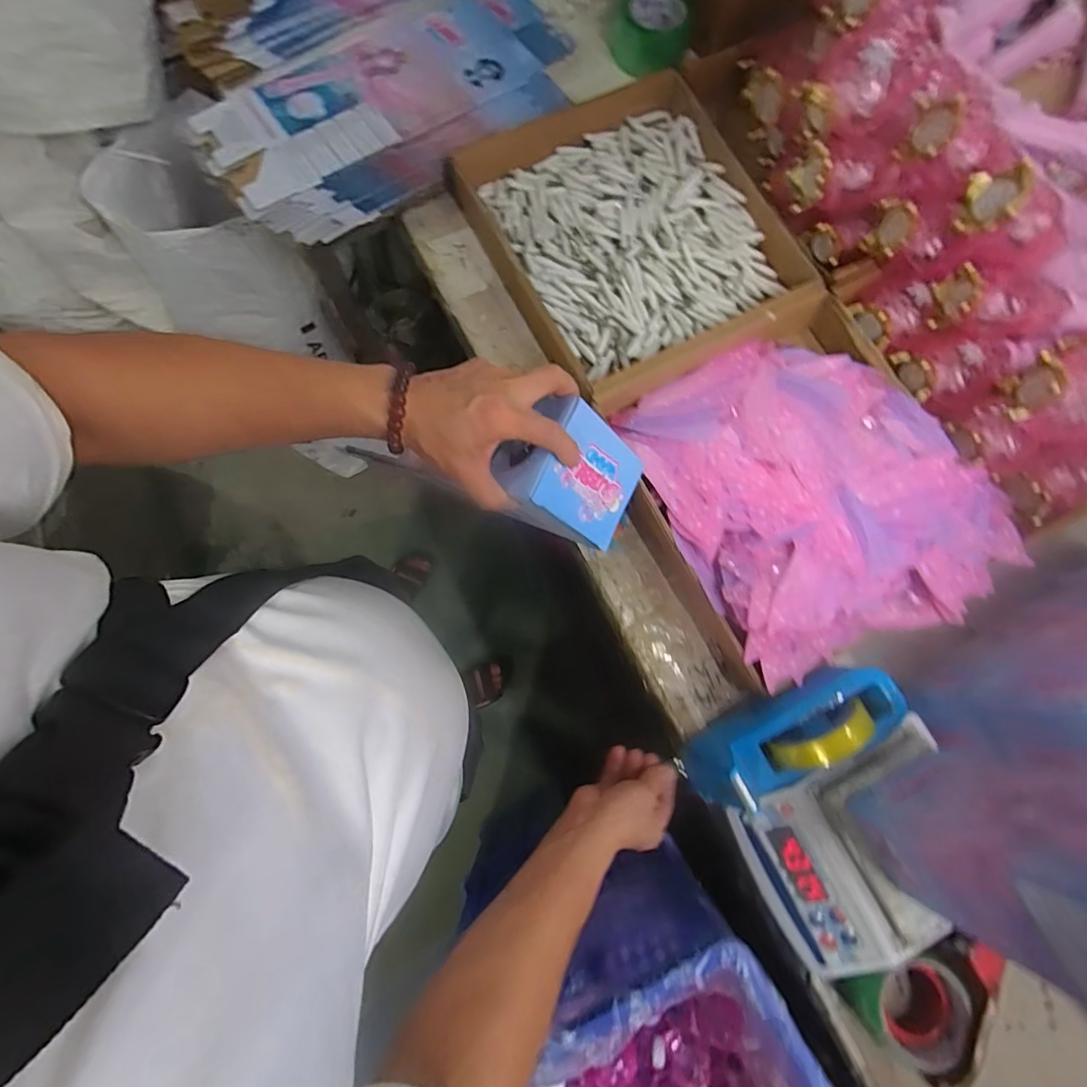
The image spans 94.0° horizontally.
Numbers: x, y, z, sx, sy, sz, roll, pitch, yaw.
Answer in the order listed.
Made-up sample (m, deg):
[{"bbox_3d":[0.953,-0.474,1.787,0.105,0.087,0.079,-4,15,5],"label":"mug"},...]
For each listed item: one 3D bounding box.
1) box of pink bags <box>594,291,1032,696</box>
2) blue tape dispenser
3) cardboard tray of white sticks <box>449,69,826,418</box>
[{"bbox_3d":[0.295,-0.073,0.583,0.360,0.061,0.392,-27,80,-7],"label":"box of pink bags"},{"bbox_3d":[0.245,0.190,0.508,0.205,0.132,0.068,-27,80,-7],"label":"blue tape dispenser"},{"bbox_3d":[0.120,-0.407,0.669,0.359,0.049,0.393,-28,80,-7],"label":"cardboard tray of white sticks"}]

